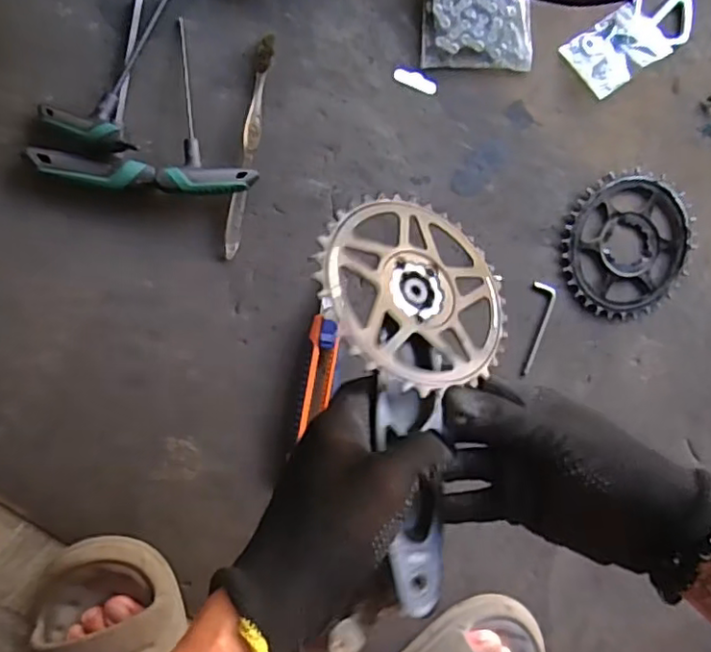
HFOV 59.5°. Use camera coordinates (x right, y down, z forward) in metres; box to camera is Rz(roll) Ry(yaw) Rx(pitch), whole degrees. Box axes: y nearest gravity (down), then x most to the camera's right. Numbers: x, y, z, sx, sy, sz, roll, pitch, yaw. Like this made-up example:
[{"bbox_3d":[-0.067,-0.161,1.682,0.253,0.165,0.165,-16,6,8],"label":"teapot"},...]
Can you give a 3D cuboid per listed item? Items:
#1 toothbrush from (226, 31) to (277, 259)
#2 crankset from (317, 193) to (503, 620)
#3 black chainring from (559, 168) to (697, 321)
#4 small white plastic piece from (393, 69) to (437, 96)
[{"bbox_3d":[-0.088,-0.146,0.513,0.014,0.014,0.178,10,93,-9],"label":"toothbrush"},{"bbox_3d":[0.045,0.036,0.394,0.127,0.050,0.238,-8,82,-37],"label":"crankset"},{"bbox_3d":[0.252,-0.075,0.573,0.133,0.005,0.127,-1,95,-8],"label":"black chainring"},{"bbox_3d":[0.053,-0.212,0.537,0.038,0.004,0.013,19,92,-9],"label":"small white plastic piece"}]

